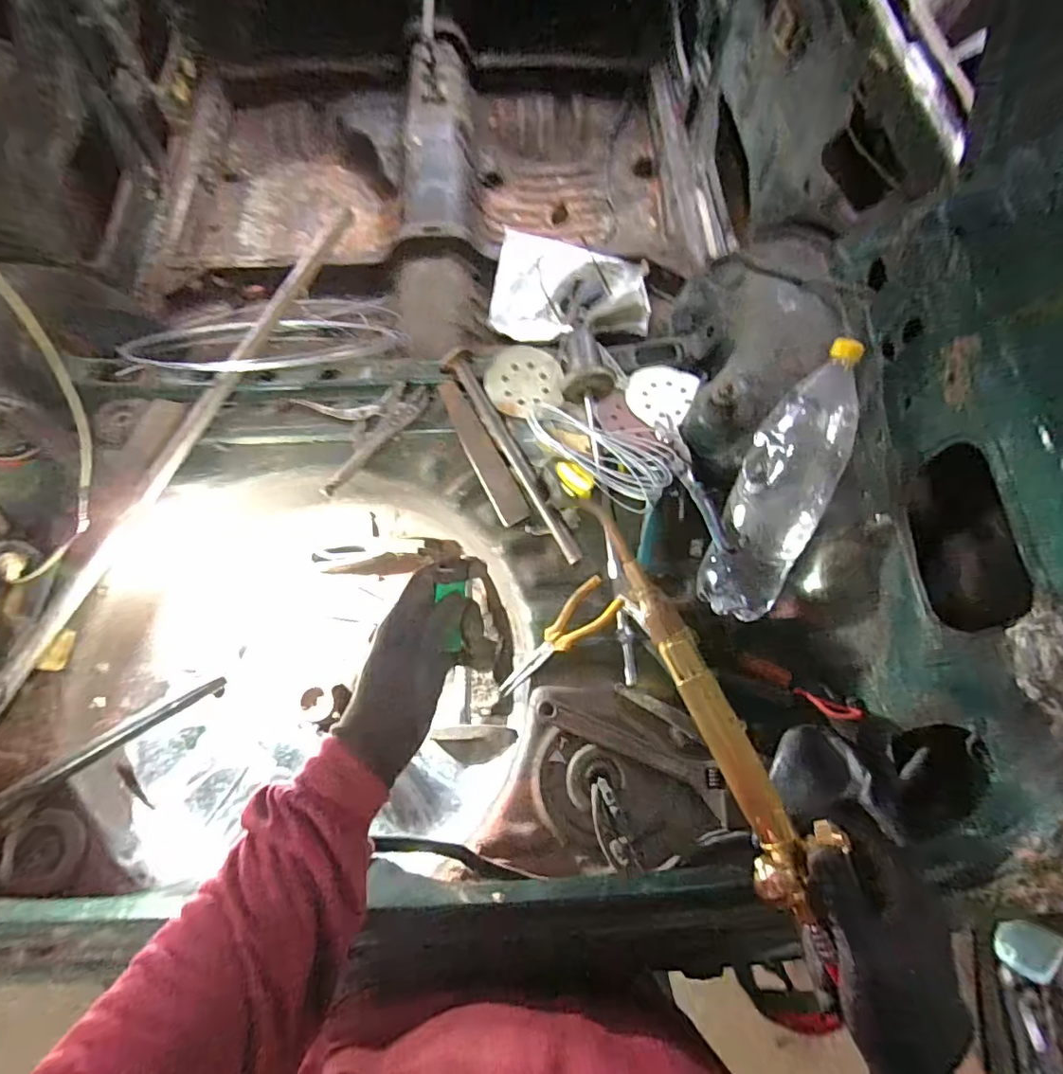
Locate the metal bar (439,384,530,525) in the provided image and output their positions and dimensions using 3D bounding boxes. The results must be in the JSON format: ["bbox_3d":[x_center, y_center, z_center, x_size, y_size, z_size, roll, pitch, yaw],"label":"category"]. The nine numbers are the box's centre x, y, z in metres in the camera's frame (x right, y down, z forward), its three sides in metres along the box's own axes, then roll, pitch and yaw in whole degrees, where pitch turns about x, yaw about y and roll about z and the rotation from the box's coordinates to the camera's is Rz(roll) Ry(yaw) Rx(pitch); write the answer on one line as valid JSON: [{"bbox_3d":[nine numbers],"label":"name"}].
[{"bbox_3d":[-0.076,-0.128,0.801,0.045,0.010,0.248,-30,72,4],"label":"metal bar"}]

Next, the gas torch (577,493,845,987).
[{"bbox_3d":[0.122,0.115,0.394,0.045,0.035,0.340,-22,71,-7],"label":"gas torch"}]

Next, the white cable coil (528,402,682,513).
[{"bbox_3d":[0.099,-0.136,0.764,0.224,0.039,0.103,42,77,12],"label":"white cable coil"}]

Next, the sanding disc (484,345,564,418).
[{"bbox_3d":[-0.012,-0.240,0.827,0.118,0.009,0.106,-17,84,-16],"label":"sanding disc"}]

